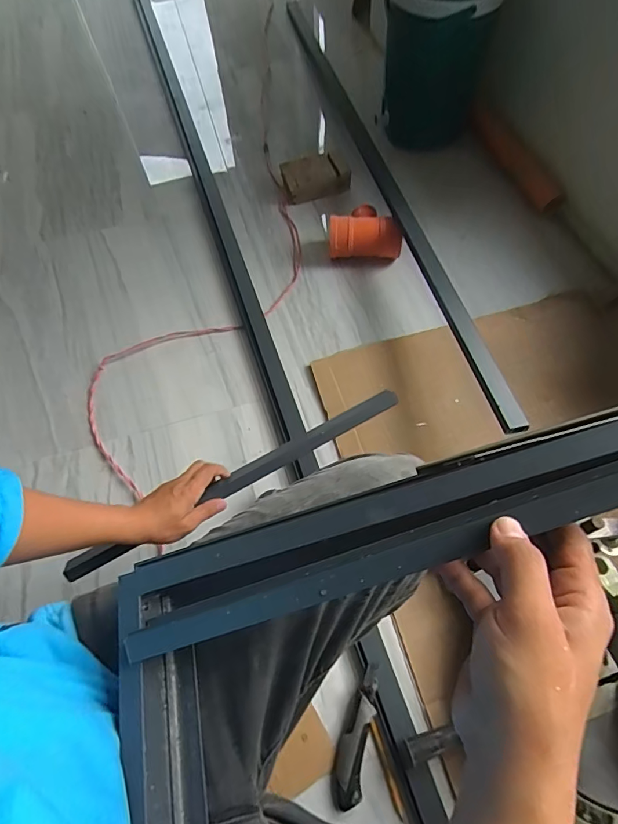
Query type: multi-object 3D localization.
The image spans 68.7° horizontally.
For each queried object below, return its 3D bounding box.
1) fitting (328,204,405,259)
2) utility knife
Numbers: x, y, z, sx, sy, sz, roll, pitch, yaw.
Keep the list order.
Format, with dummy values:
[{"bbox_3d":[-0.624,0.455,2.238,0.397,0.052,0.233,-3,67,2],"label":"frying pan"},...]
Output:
[{"bbox_3d":[0.122,-0.411,1.018,0.154,0.084,0.114,-1,63,1],"label":"fitting"},{"bbox_3d":[0.064,0.444,0.624,0.039,0.023,0.170,13,64,8],"label":"utility knife"}]

